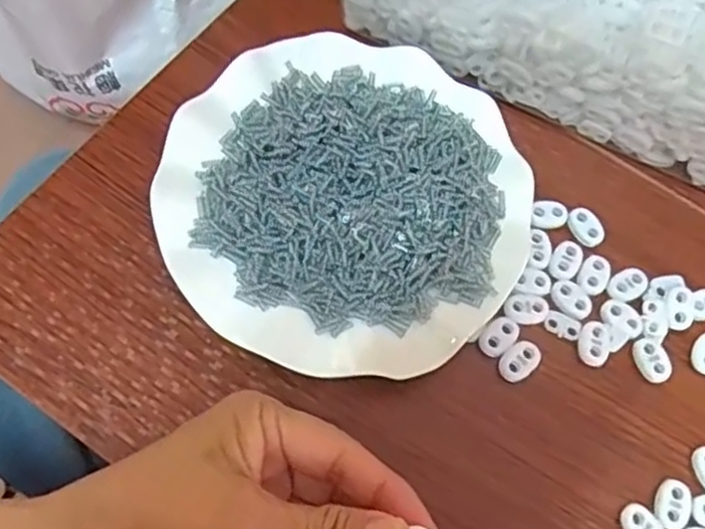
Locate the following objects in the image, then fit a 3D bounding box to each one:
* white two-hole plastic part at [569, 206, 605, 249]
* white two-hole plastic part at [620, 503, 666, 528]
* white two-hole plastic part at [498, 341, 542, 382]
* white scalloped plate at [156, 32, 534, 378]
[{"bbox_3d":[0.126,-0.021,0.365,0.014,0.004,0.023,-18,70,-10],"label":"white two-hole plastic part"},{"bbox_3d":[0.133,0.120,0.310,0.015,0.004,0.022,-34,73,-16],"label":"white two-hole plastic part"},{"bbox_3d":[0.083,0.047,0.334,0.024,0.004,0.014,-37,74,-16],"label":"white two-hole plastic part"},{"bbox_3d":[-0.002,-0.035,0.350,0.176,0.027,0.183,1,67,-3],"label":"white scalloped plate"}]

